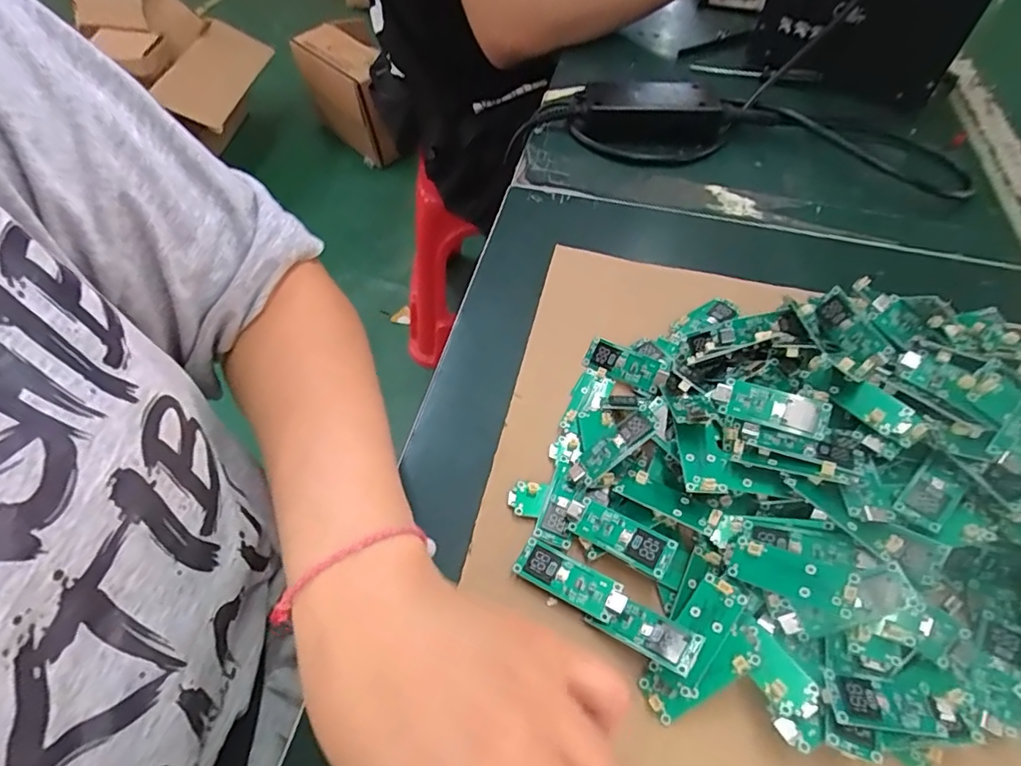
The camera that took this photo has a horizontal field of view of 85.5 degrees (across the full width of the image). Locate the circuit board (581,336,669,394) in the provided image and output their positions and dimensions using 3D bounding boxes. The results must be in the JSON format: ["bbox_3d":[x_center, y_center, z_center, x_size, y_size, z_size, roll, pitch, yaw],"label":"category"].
[{"bbox_3d":[0.067,-0.010,0.325,0.049,0.004,0.020,27,96,25],"label":"circuit board"}]

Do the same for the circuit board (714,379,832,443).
[{"bbox_3d":[0.125,0.012,0.266,0.051,0.004,0.018,17,84,20],"label":"circuit board"}]

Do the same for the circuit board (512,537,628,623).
[{"bbox_3d":[0.027,0.089,0.252,0.050,0.006,0.020,26,58,14],"label":"circuit board"}]

